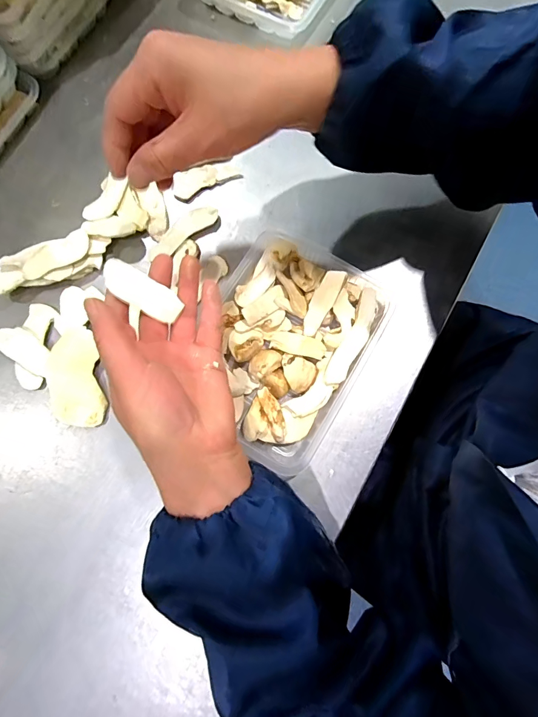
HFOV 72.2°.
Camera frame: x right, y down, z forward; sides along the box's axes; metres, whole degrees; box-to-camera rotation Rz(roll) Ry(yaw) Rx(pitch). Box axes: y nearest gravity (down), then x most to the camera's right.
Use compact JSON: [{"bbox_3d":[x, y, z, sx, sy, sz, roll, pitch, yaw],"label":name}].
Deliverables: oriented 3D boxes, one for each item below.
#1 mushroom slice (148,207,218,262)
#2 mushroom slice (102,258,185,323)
[{"bbox_3d":[-0.082,-0.119,0.346,0.075,0.005,0.024,-40,82,-9],"label":"mushroom slice"},{"bbox_3d":[-0.092,-0.048,0.265,0.058,0.004,0.023,34,81,-7],"label":"mushroom slice"}]

